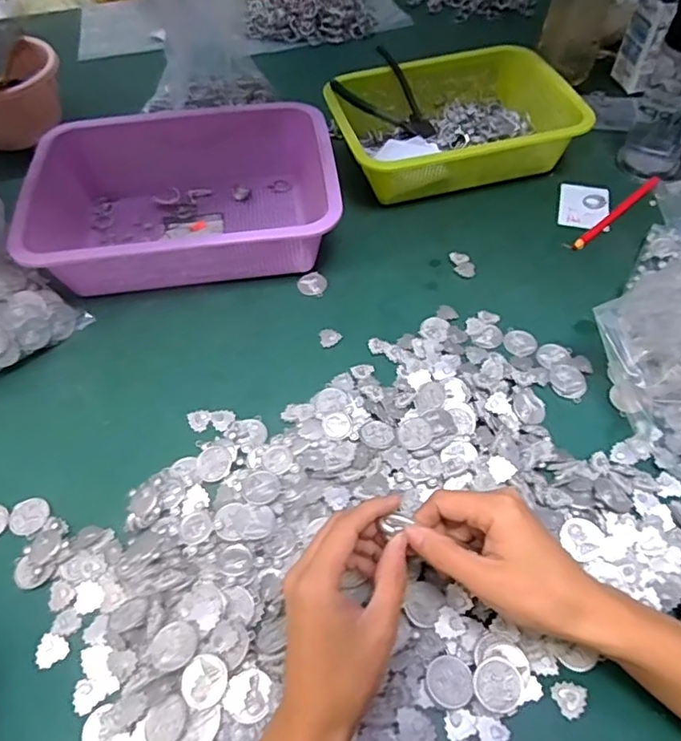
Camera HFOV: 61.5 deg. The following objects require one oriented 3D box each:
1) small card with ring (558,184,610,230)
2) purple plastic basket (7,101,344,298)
[{"bbox_3d":[0.273,-0.185,0.641,0.052,0.010,0.074,12,55,10],"label":"small card with ring"},{"bbox_3d":[-0.159,-0.186,0.609,0.294,0.086,0.221,-8,54,-5],"label":"purple plastic basket"}]

